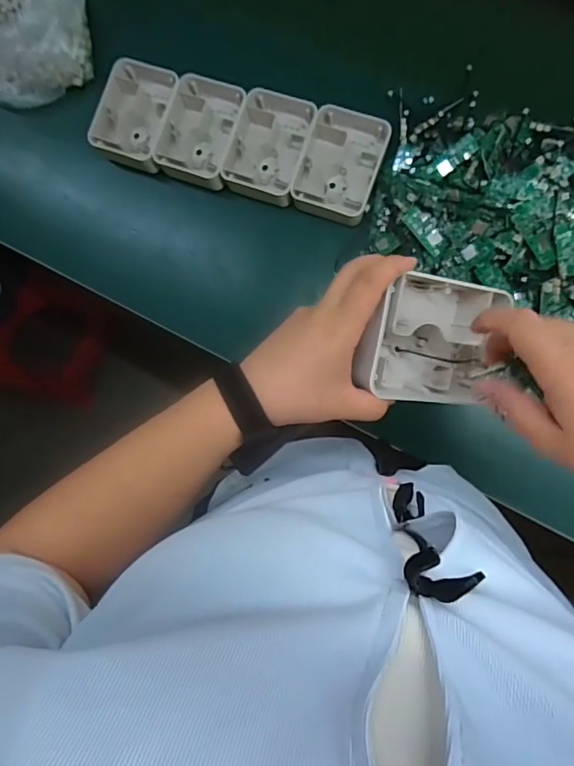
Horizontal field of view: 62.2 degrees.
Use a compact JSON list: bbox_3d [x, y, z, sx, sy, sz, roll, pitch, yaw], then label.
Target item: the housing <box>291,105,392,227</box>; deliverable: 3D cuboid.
[{"bbox_3d":[0.072,-0.287,0.629,0.100,0.049,0.138,20,89,8],"label":"housing"}]

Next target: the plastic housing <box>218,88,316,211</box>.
[{"bbox_3d":[-0.024,-0.313,0.637,0.099,0.040,0.131,17,89,8],"label":"plastic housing"}]

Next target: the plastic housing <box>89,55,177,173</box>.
[{"bbox_3d":[-0.207,-0.371,0.661,0.099,0.039,0.135,21,89,8],"label":"plastic housing"}]

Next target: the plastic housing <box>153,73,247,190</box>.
[{"bbox_3d":[-0.114,-0.343,0.645,0.099,0.034,0.138,21,89,8],"label":"plastic housing"}]

